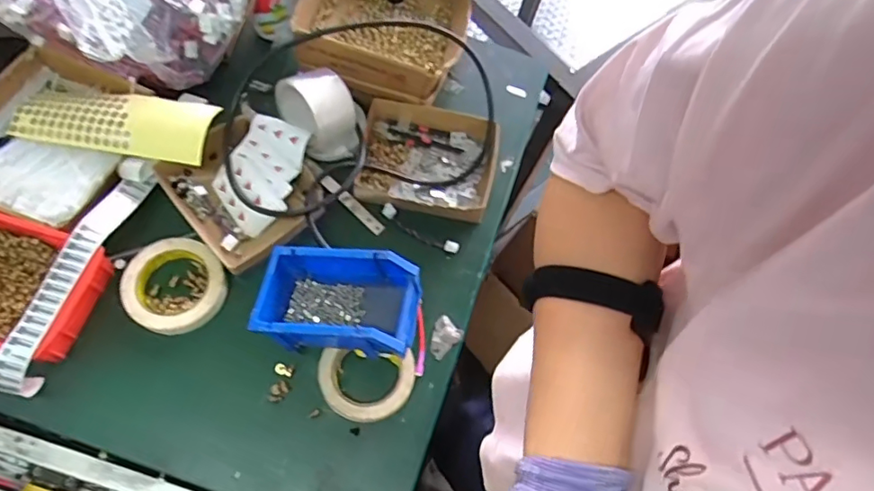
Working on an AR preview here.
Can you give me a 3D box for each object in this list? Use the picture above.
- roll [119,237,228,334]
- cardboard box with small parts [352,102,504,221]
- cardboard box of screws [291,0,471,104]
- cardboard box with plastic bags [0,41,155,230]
[{"bbox_3d":[-0.306,0.048,0.642,0.121,0.033,0.108,18,65,1],"label":"roll"},{"bbox_3d":[-0.013,-0.112,0.733,0.176,0.045,0.145,12,65,-2],"label":"cardboard box with small parts"},{"bbox_3d":[-0.065,-0.320,0.748,0.200,0.074,0.221,14,65,-2],"label":"cardboard box of screws"},{"bbox_3d":[-0.479,-0.139,0.684,0.220,0.054,0.231,19,65,1],"label":"cardboard box with plastic bags"}]

